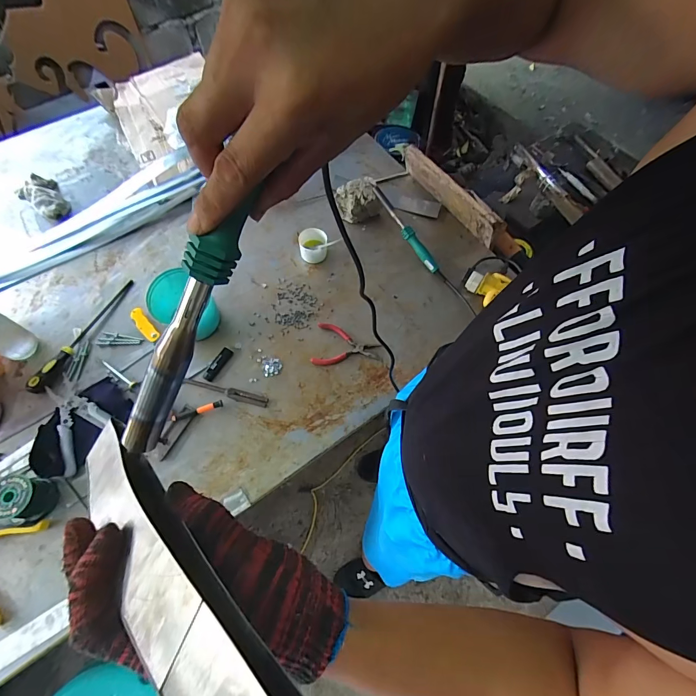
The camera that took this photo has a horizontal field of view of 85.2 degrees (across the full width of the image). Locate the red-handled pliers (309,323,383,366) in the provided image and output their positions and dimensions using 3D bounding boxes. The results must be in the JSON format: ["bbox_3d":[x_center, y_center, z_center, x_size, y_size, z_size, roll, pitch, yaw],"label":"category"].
[{"bbox_3d":[-0.003,-0.008,0.818,0.143,0.008,0.100,3,67,-1],"label":"red-handled pliers"}]

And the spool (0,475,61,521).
[{"bbox_3d":[-0.559,0.258,0.652,0.071,0.064,0.067,1,67,-2],"label":"spool"}]

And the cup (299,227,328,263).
[{"bbox_3d":[-0.083,-0.244,0.905,0.066,0.059,0.060,1,67,-2],"label":"cup"}]

